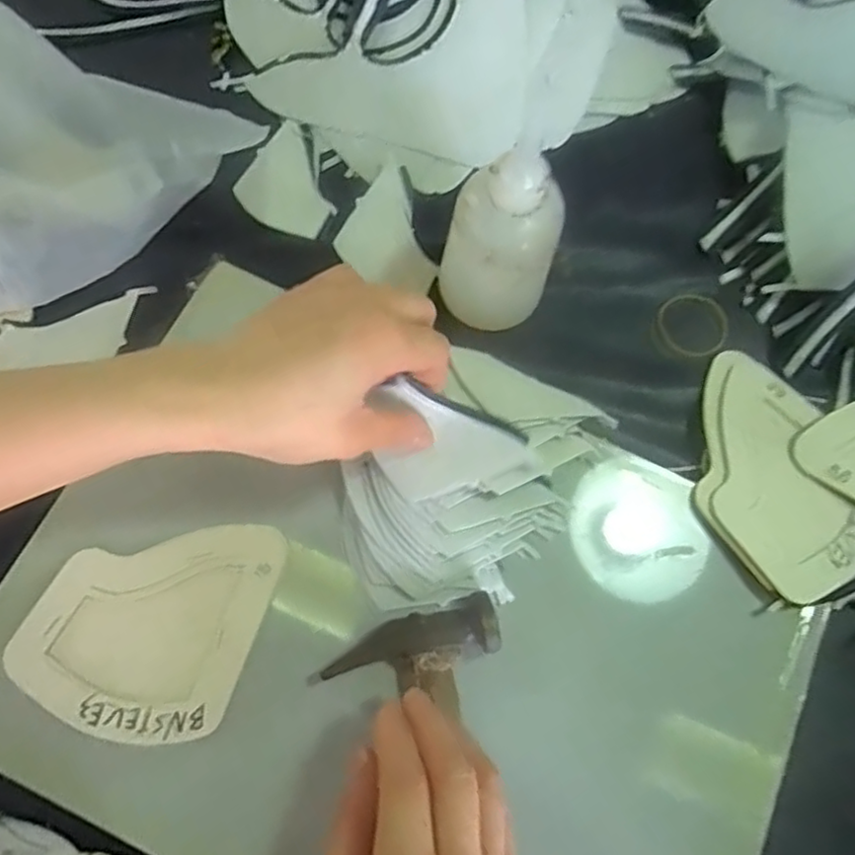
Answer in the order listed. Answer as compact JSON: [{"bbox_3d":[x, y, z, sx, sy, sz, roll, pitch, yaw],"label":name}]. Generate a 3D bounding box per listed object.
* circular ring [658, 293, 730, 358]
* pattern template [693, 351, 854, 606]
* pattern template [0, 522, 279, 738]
[{"bbox_3d":[0.174,-0.067,0.437,0.046,0.004,0.045,0,70,0],"label":"circular ring"},{"bbox_3d":[0.199,0.024,0.392,0.094,0.005,0.147,-11,65,-12],"label":"pattern template"},{"bbox_3d":[-0.143,0.095,0.343,0.109,0.004,0.112,18,73,1],"label":"pattern template"}]

